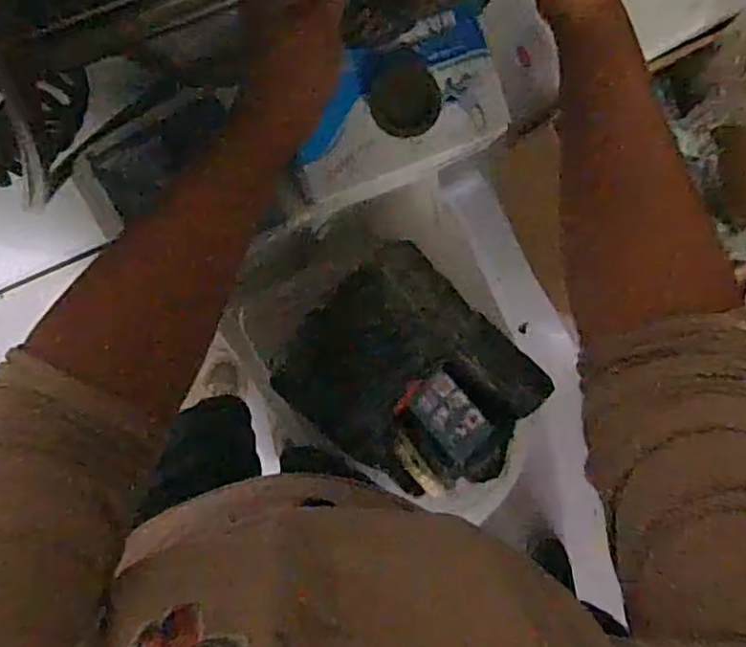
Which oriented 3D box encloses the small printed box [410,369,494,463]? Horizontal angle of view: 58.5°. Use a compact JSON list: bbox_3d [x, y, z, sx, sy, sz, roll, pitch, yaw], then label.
[{"bbox_3d":[0.102,0.124,0.868,0.065,0.025,0.118,-41,97,-5],"label":"small printed box"}]

